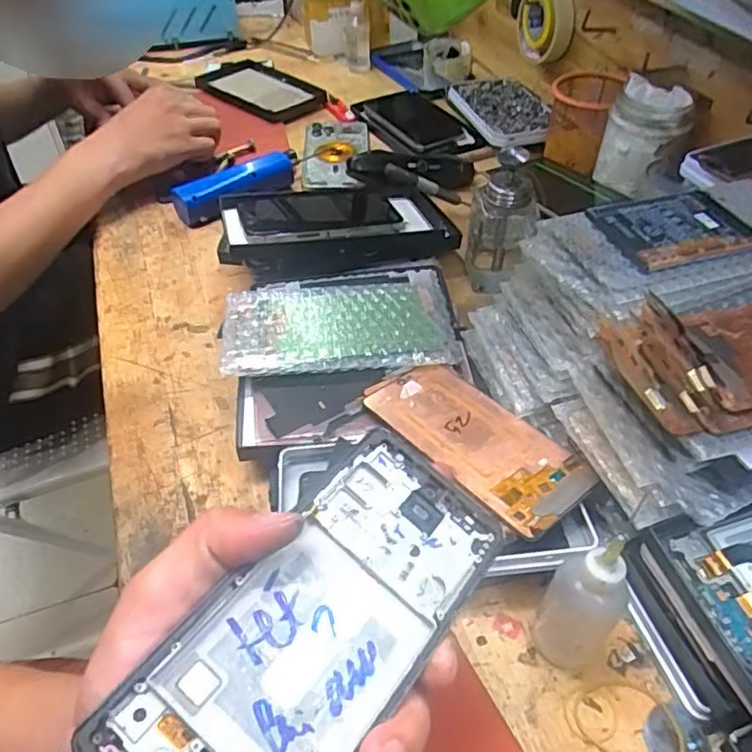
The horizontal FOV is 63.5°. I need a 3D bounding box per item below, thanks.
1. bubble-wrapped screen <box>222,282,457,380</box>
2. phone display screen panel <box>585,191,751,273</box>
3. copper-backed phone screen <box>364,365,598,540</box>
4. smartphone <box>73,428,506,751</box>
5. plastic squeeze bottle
[{"bbox_3d":[-0.028,-0.041,0.471,0.176,0.012,0.093,-4,52,-5],"label":"bubble-wrapped screen"},{"bbox_3d":[0.182,-0.090,0.365,0.083,0.009,0.059,-13,48,-11],"label":"phone display screen panel"},{"bbox_3d":[0.064,0.038,0.401,0.067,0.004,0.156,-32,49,-26],"label":"copper-backed phone screen"},{"bbox_3d":[-0.018,0.090,0.220,0.069,0.005,0.157,40,54,10],"label":"smartphone"},{"bbox_3d":[0.104,0.120,0.310,0.031,0.096,0.032,-2,47,-1],"label":"plastic squeeze bottle"}]

